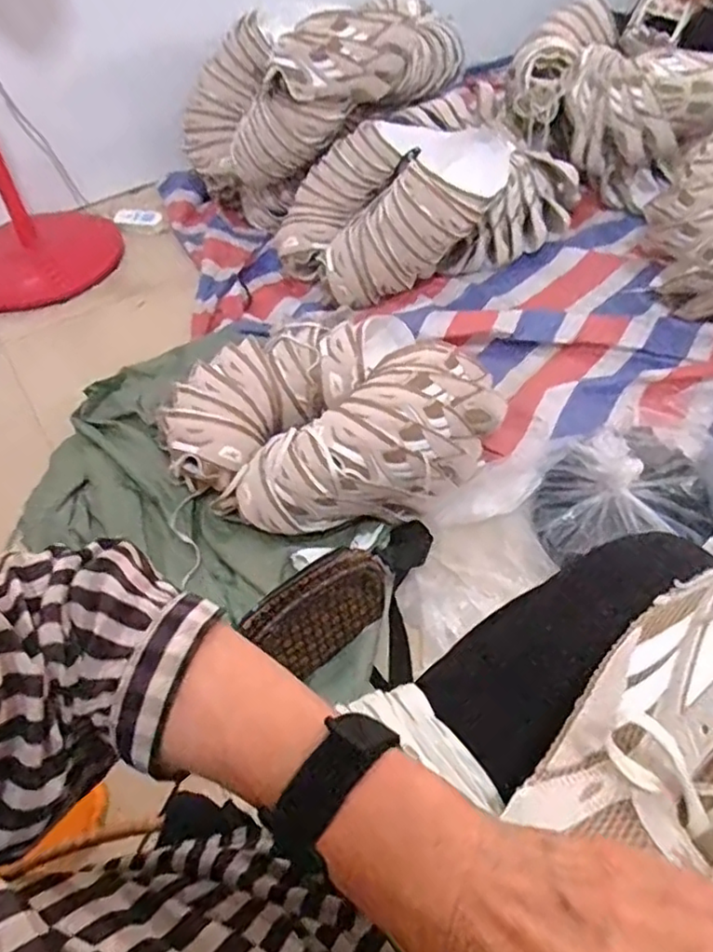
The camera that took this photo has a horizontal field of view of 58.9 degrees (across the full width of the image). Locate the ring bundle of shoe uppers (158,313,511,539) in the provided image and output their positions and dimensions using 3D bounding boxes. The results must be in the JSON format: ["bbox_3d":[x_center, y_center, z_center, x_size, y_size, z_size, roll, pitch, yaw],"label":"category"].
[{"bbox_3d":[-0.025,-0.095,0.992,0.485,0.138,0.367,-30,54,-19],"label":"ring bundle of shoe uppers"}]

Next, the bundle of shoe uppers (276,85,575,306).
[{"bbox_3d":[0.181,-0.623,1.399,0.682,0.236,0.416,-37,57,-23],"label":"bundle of shoe uppers"}]

